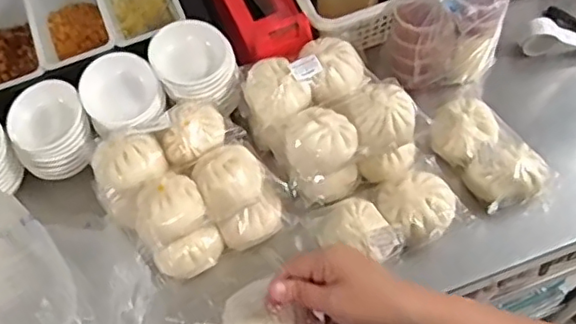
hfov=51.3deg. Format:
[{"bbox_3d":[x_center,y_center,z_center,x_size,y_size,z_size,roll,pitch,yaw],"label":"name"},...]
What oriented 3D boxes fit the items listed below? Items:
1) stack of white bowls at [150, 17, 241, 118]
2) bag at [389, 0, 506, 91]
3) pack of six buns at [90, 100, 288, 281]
[{"bbox_3d":[-0.088,-0.088,0.583,0.077,0.060,0.078,-20,60,-8],"label":"stack of white bowls"},{"bbox_3d":[0.156,-0.128,0.594,0.110,0.112,0.065,2,60,4],"label":"bag"},{"bbox_3d":[-0.091,0.020,0.544,0.137,0.070,0.132,-29,62,-13],"label":"pack of six buns"}]

